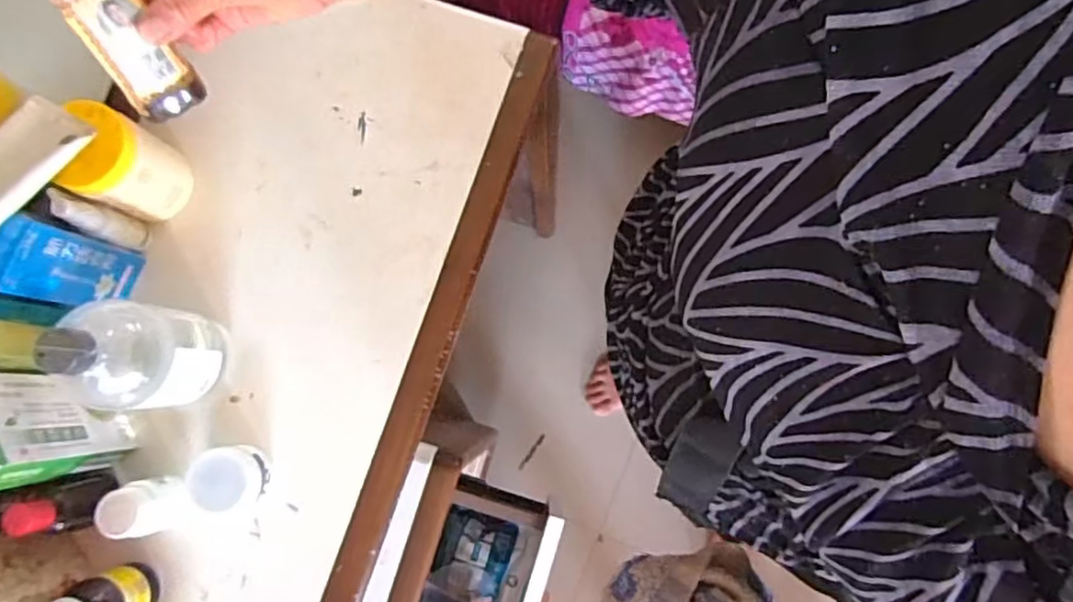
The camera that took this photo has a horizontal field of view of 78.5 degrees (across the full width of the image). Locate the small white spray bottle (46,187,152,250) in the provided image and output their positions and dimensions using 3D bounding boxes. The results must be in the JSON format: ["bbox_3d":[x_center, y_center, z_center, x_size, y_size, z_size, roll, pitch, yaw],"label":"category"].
[{"bbox_3d":[-0.355,-0.066,0.536,0.022,0.091,0.025,18,80,5],"label":"small white spray bottle"}]

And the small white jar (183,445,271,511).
[{"bbox_3d":[-0.251,0.144,0.533,0.056,0.038,0.051,0,79,2],"label":"small white jar"}]

